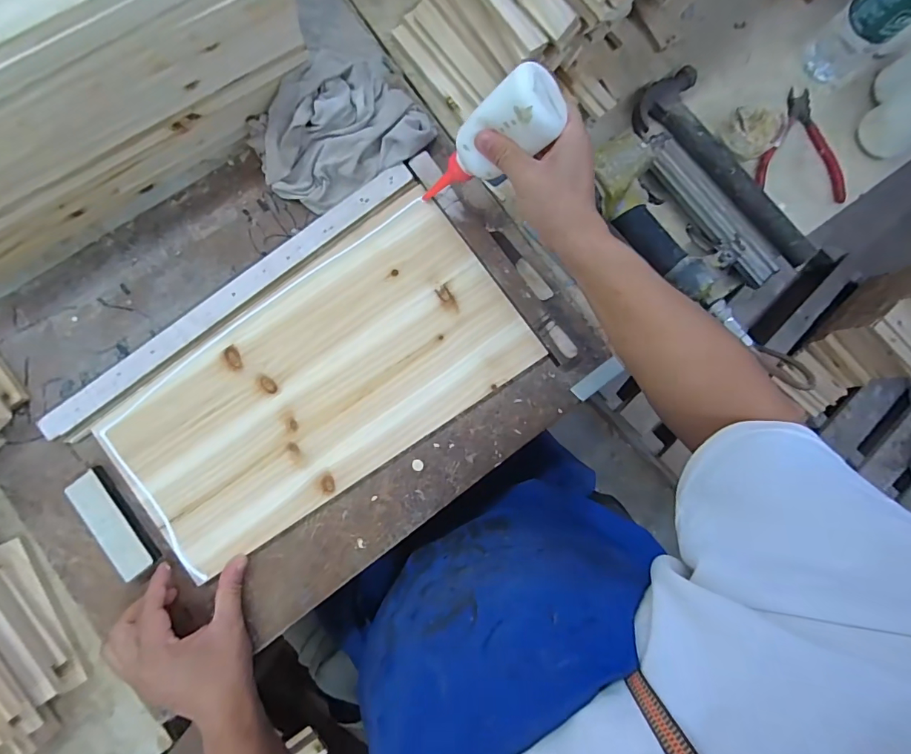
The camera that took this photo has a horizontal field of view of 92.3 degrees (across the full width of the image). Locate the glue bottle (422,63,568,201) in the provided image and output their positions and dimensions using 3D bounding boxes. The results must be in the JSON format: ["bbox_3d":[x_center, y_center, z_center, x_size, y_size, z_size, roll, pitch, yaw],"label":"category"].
[{"bbox_3d":[0.023,-0.219,0.424,0.051,0.169,0.055,-4,83,-38],"label":"glue bottle"}]

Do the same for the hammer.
[{"bbox_3d":[0.328,-0.251,0.520,0.094,0.027,0.273,-43,89,-9],"label":"hammer"}]

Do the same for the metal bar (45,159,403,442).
[{"bbox_3d":[-0.228,-0.088,0.464,0.447,0.008,0.027,-38,88,-8],"label":"metal bar"}]

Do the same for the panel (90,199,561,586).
[{"bbox_3d":[-0.138,0.003,0.464,0.414,0.008,0.217,-35,88,-7],"label":"panel"}]

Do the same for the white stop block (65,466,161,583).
[{"bbox_3d":[-0.338,0.145,0.431,0.038,0.011,0.110,-35,87,-9],"label":"white stop block"}]

